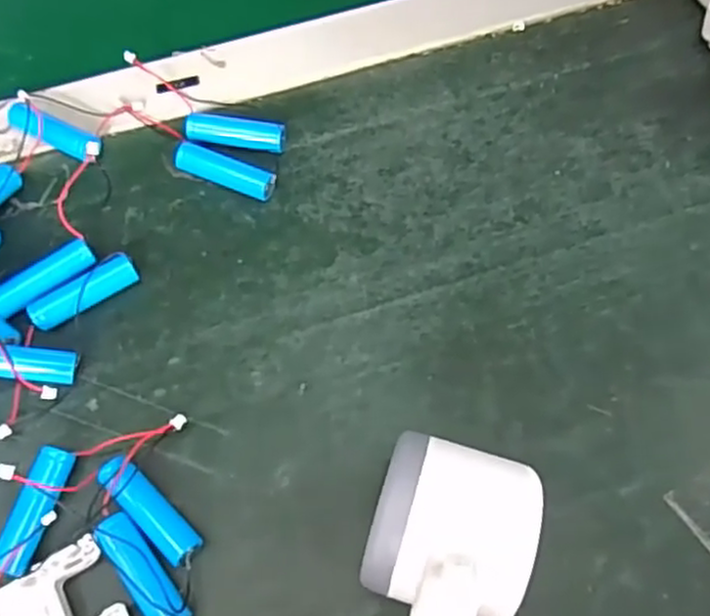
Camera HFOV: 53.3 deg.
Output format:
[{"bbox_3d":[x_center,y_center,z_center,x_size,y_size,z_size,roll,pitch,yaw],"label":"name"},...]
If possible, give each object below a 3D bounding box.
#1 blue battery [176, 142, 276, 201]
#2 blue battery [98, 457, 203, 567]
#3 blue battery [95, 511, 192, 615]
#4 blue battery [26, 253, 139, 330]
[{"bbox_3d":[-0.065,-0.068,0.357,0.050,0.013,0.014,21,68,10],"label":"blue battery"},{"bbox_3d":[-0.083,0.081,0.288,0.051,0.014,0.014,41,73,17],"label":"blue battery"},{"bbox_3d":[-0.083,0.104,0.275,0.015,0.014,0.050,-37,70,-14],"label":"blue battery"},{"bbox_3d":[-0.125,-0.007,0.328,0.050,0.015,0.015,-36,70,-14],"label":"blue battery"}]

